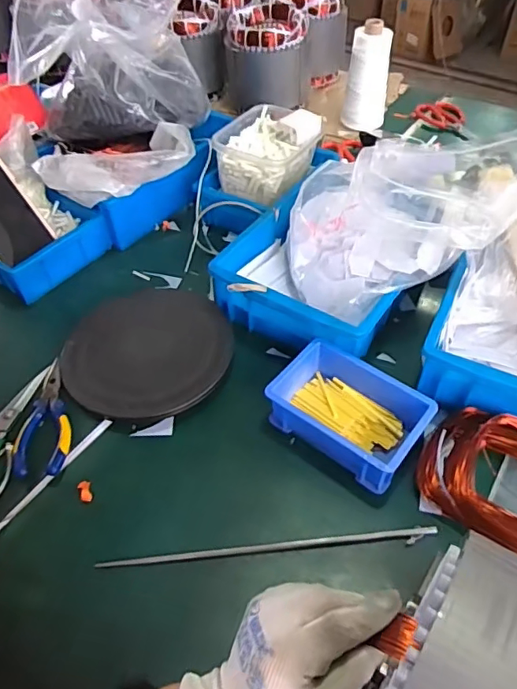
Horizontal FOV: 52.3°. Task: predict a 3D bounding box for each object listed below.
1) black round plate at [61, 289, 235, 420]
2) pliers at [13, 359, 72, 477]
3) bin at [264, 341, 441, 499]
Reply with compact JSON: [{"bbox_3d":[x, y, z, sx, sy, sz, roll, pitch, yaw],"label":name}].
[{"bbox_3d":[-0.126,-0.001,0.615,0.184,0.025,0.185,-1,49,2],"label":"black round plate"},{"bbox_3d":[-0.223,0.073,0.556,0.054,0.010,0.141,-6,49,-2],"label":"pliers"},{"bbox_3d":[0.095,0.067,0.538,0.146,0.054,0.111,30,57,26],"label":"bin"}]

